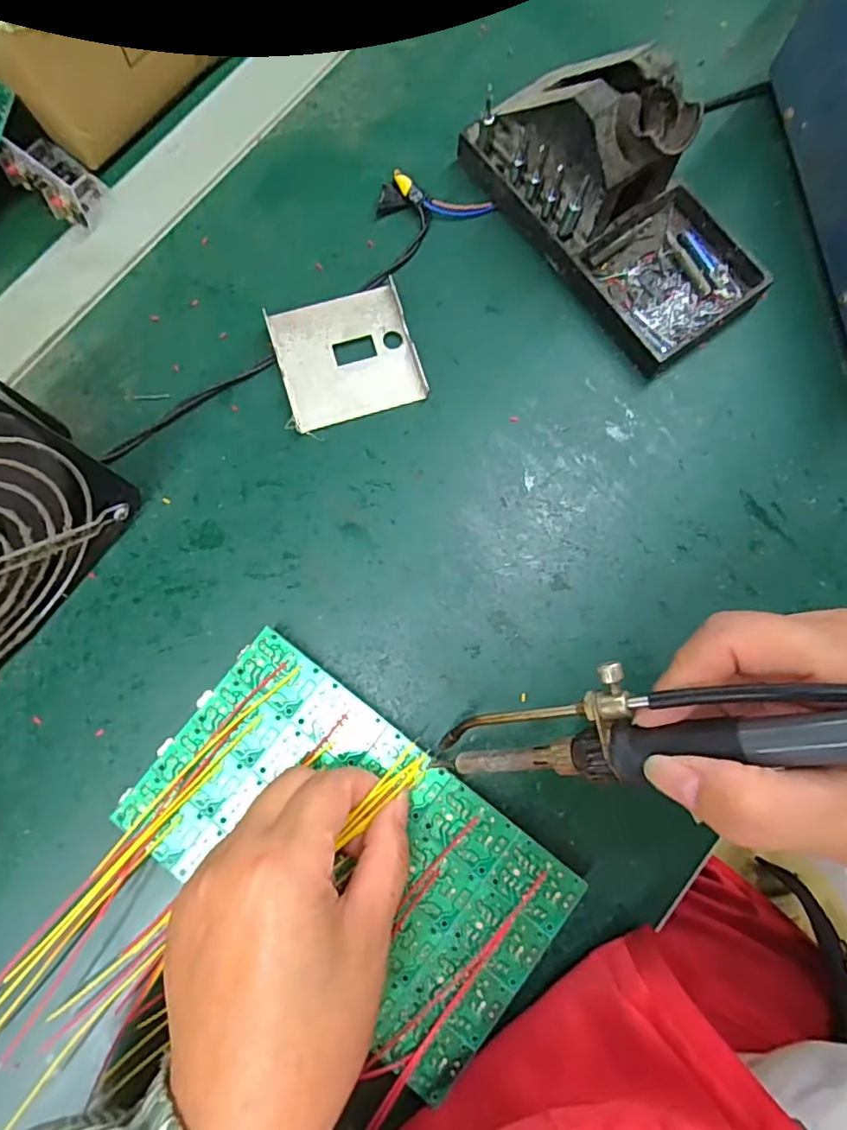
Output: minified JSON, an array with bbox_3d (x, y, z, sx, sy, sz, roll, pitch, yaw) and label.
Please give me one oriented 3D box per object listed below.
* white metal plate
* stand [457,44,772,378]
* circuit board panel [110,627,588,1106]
[{"bbox_3d":[-0.039,-0.107,0.306,0.068,0.008,0.064,-17,80,-3],"label":"white metal plate"},{"bbox_3d":[0.104,-0.189,0.290,0.091,0.071,0.159,-33,81,-6],"label":"stand"},{"bbox_3d":[-0.032,0.119,0.250,0.175,0.009,0.099,37,81,6],"label":"circuit board panel"}]

